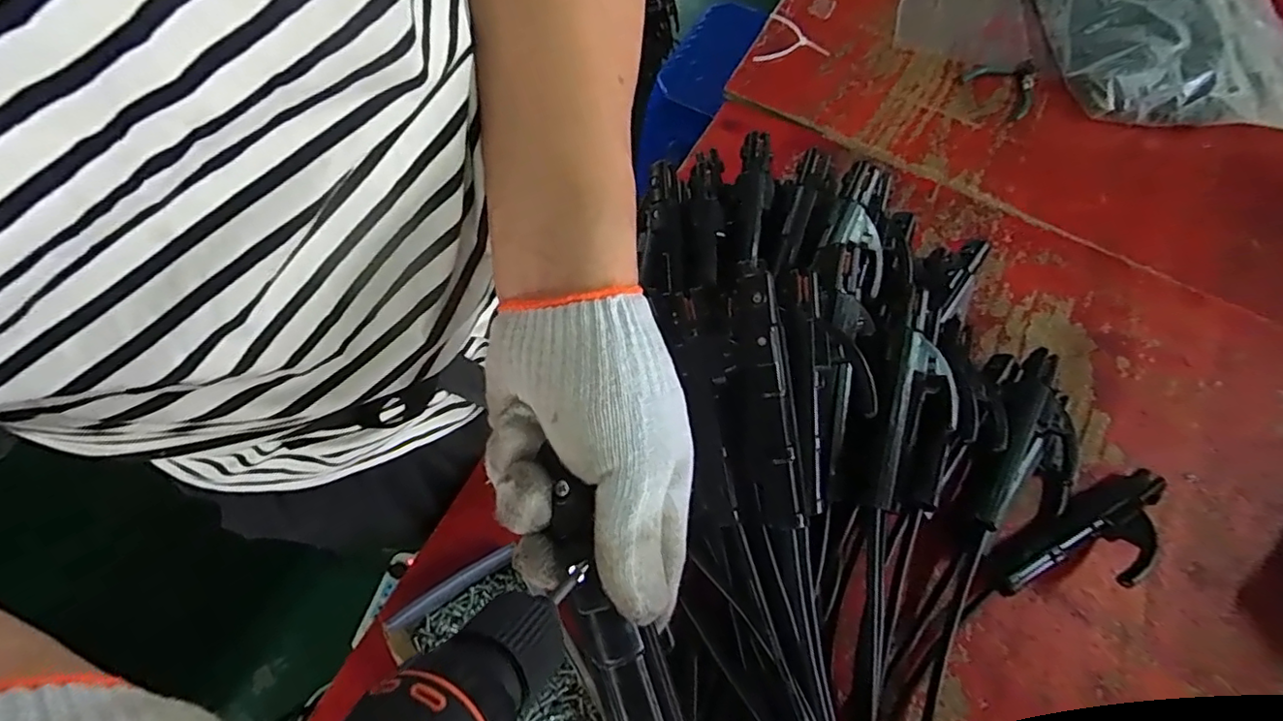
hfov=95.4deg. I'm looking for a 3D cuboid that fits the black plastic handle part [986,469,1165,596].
[{"bbox_3d":[0.415,0.168,0.537,0.203,0.040,0.071,-24,71,-11],"label":"black plastic handle part"}]

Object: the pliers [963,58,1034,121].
[{"bbox_3d":[0.515,-0.388,0.807,0.114,0.014,0.100,-35,72,-14],"label":"pliers"}]

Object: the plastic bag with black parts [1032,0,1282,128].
[{"bbox_3d":[0.767,-0.445,0.816,0.372,0.067,0.285,4,68,-1],"label":"plastic bag with black parts"}]

